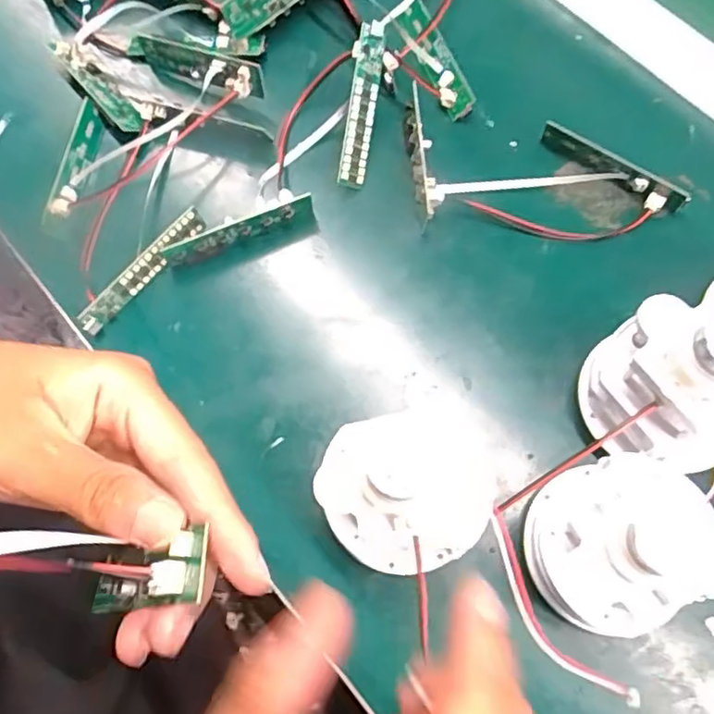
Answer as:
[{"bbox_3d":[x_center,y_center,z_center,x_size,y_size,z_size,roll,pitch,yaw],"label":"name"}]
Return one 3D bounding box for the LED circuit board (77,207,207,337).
[{"bbox_3d":[-0.114,-0.046,0.339,0.008,0.016,0.084,40,77,14],"label":"LED circuit board"}]

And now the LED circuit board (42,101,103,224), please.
[{"bbox_3d":[-0.159,-0.110,0.361,0.015,0.010,0.075,10,72,6],"label":"LED circuit board"}]

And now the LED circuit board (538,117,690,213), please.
[{"bbox_3d":[0.136,-0.100,0.339,0.082,0.015,0.010,35,76,13],"label":"LED circuit board"}]

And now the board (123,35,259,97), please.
[{"bbox_3d":[-0.097,-0.171,0.372,0.092,0.023,0.010,23,59,18],"label":"board"}]

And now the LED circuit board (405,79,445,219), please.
[{"bbox_3d":[0.035,-0.112,0.347,0.012,0.021,0.072,-9,71,-1],"label":"LED circuit board"}]

